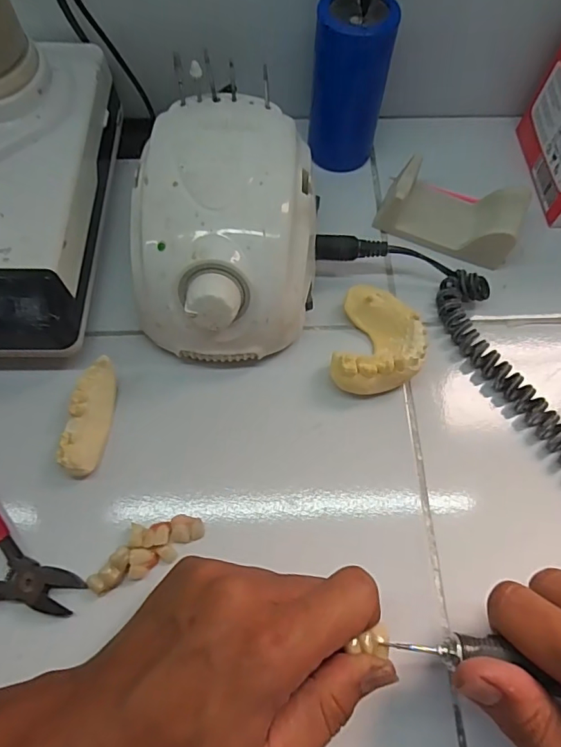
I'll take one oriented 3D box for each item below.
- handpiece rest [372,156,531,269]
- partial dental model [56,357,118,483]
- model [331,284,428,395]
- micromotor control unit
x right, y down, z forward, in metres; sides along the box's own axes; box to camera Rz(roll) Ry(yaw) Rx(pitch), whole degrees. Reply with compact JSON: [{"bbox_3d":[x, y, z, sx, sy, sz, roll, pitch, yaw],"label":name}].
[{"bbox_3d":[0.118,-0.112,0.336,0.090,0.029,0.050,21,68,7],"label":"handpiece rest"},{"bbox_3d":[-0.110,0.025,0.278,0.020,0.019,0.065,6,67,1],"label":"partial dental model"},{"bbox_3d":[0.061,-0.018,0.297,0.050,0.026,0.069,14,68,4],"label":"model"},{"bbox_3d":[-0.030,-0.082,0.291,0.103,0.083,0.136,3,67,-1],"label":"micromotor control unit"}]

